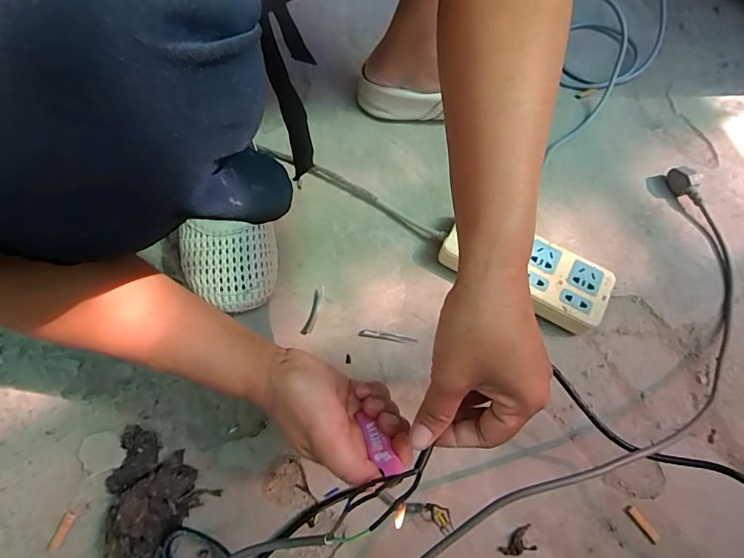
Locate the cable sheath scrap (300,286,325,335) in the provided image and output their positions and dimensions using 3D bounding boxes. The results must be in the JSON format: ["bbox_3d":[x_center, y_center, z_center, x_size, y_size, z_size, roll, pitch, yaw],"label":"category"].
[{"bbox_3d":[-0.065,0.035,0.486,0.012,0.004,0.058,14,67,5],"label":"cable sheath scrap"}]

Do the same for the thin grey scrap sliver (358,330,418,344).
[{"bbox_3d":[0.017,0.064,0.480,0.063,0.004,0.009,9,66,3],"label":"thin grey scrap sliver"}]

